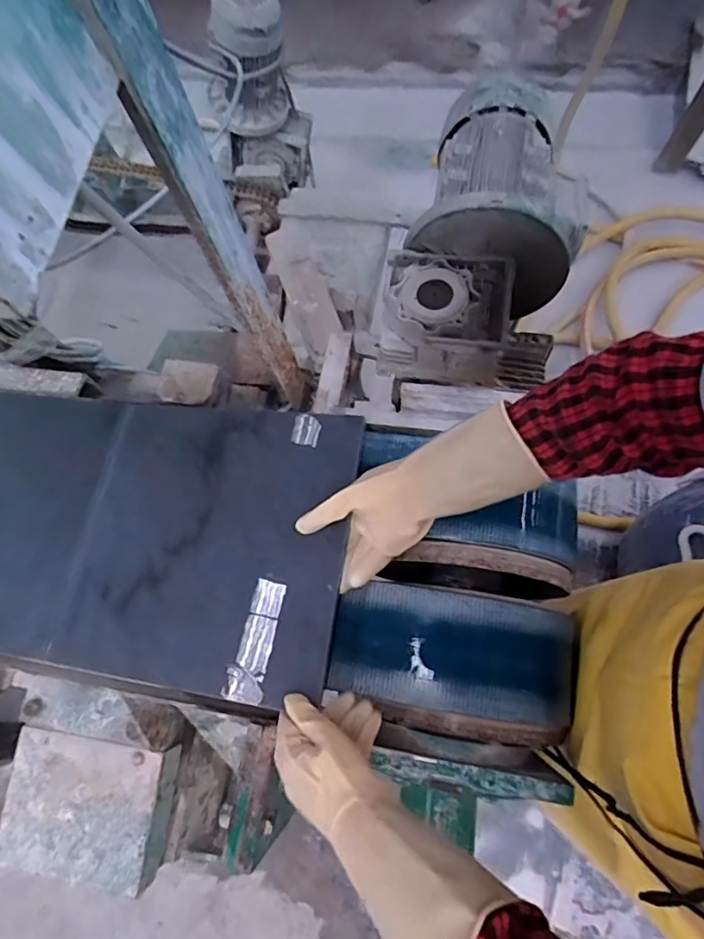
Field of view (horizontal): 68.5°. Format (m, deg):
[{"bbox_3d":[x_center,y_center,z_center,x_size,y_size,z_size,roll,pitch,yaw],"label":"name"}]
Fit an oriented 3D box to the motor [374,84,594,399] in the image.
[{"bbox_3d":[0.180,-0.282,0.663,0.207,0.215,0.387,15,74,10],"label":"motor"}]

